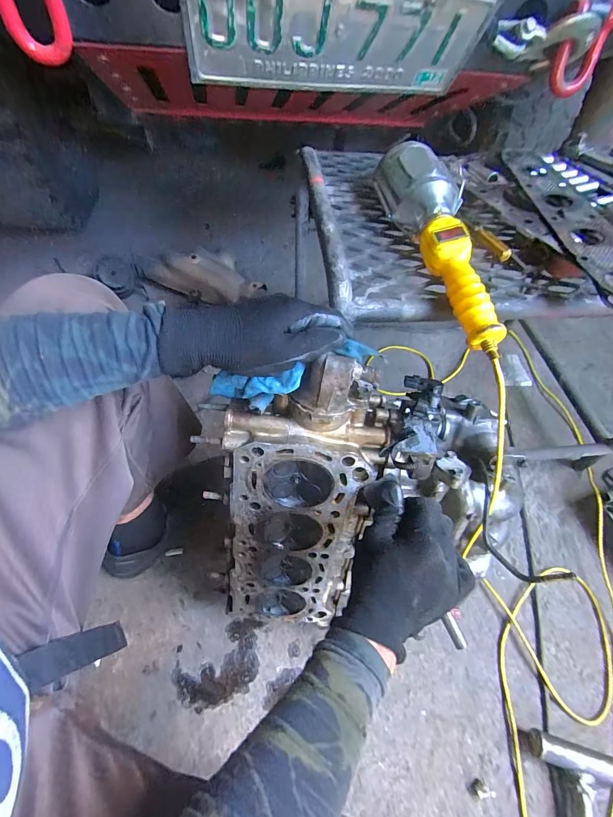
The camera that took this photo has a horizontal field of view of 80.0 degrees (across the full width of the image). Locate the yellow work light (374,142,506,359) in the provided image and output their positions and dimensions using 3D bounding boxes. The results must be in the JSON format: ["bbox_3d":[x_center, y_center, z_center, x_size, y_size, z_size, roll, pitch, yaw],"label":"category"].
[{"bbox_3d":[0.156,-0.196,0.418,0.073,0.060,0.306,-11,69,-12],"label":"yellow work light"}]

